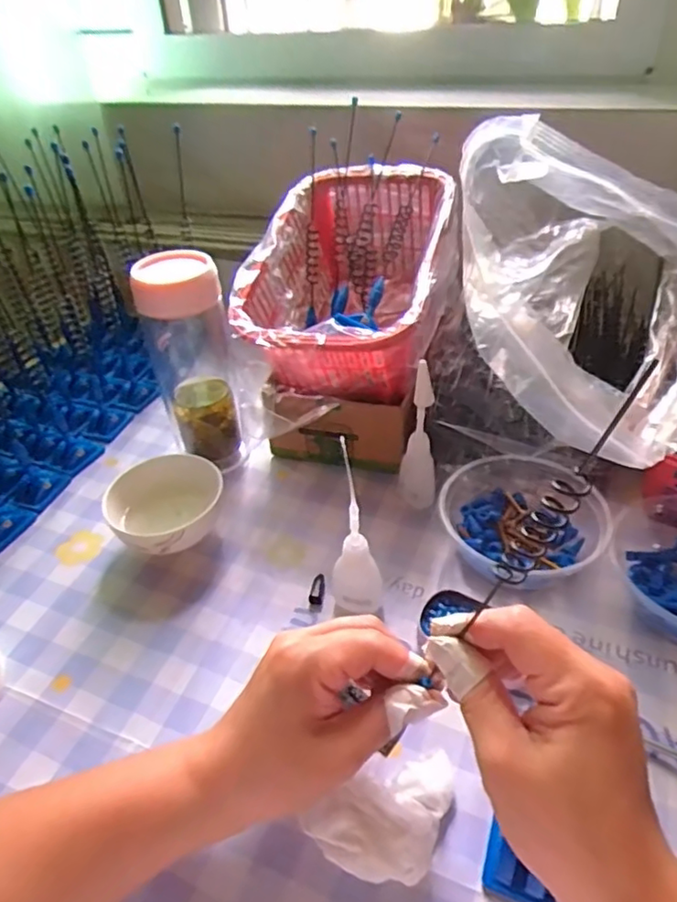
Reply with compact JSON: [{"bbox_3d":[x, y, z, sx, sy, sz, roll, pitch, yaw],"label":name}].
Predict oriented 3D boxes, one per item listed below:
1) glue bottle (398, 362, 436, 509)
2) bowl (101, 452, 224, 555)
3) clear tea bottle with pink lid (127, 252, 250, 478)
[{"bbox_3d":[0.061,-0.005,0.461,0.027,0.125,0.034,-1,42,6],"label":"glue bottle"},{"bbox_3d":[-0.131,0.047,0.462,0.085,0.049,0.083,-3,42,3],"label":"bowl"},{"bbox_3d":[-0.118,-0.066,0.500,0.066,0.186,0.056,-17,43,-12],"label":"clear tea bottle with pink lid"}]

